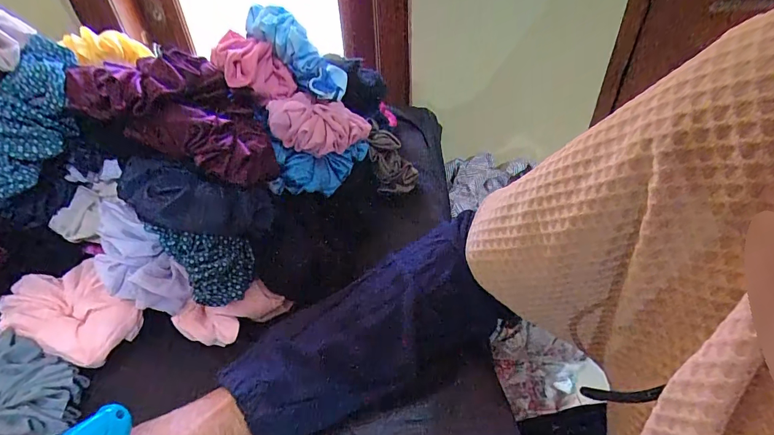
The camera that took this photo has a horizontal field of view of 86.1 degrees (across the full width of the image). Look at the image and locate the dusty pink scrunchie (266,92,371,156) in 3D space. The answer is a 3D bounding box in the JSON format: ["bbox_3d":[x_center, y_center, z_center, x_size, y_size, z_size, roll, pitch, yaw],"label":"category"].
[{"bbox_3d":[-0.063,-0.092,0.401,0.096,0.044,0.065,-12,43,-10],"label":"dusty pink scrunchie"}]

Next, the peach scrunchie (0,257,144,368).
[{"bbox_3d":[-0.279,0.086,0.363,0.108,0.034,0.080,25,49,28],"label":"peach scrunchie"}]

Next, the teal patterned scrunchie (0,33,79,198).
[{"bbox_3d":[-0.299,-0.088,0.348,0.070,0.039,0.142,11,80,15],"label":"teal patterned scrunchie"}]

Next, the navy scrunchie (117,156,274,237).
[{"bbox_3d":[-0.157,-0.019,0.355,0.122,0.045,0.060,17,34,-28],"label":"navy scrunchie"}]

